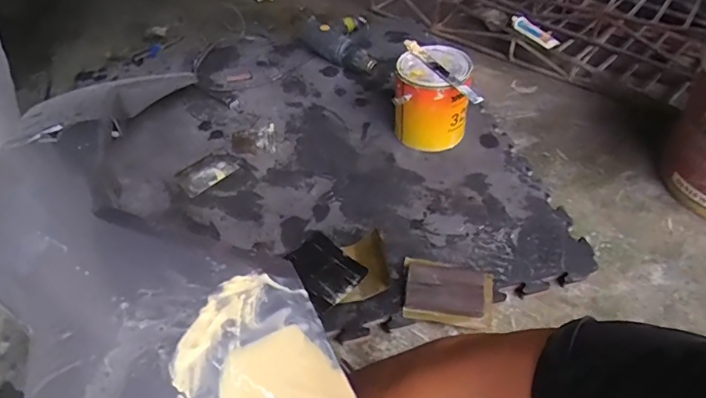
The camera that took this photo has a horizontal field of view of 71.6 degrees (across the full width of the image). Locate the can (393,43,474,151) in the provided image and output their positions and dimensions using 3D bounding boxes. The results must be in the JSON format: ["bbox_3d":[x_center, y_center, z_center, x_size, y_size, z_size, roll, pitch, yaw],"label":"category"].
[{"bbox_3d":[0.174,-0.220,1.070,0.154,0.169,0.170,8,47,11],"label":"can"}]

